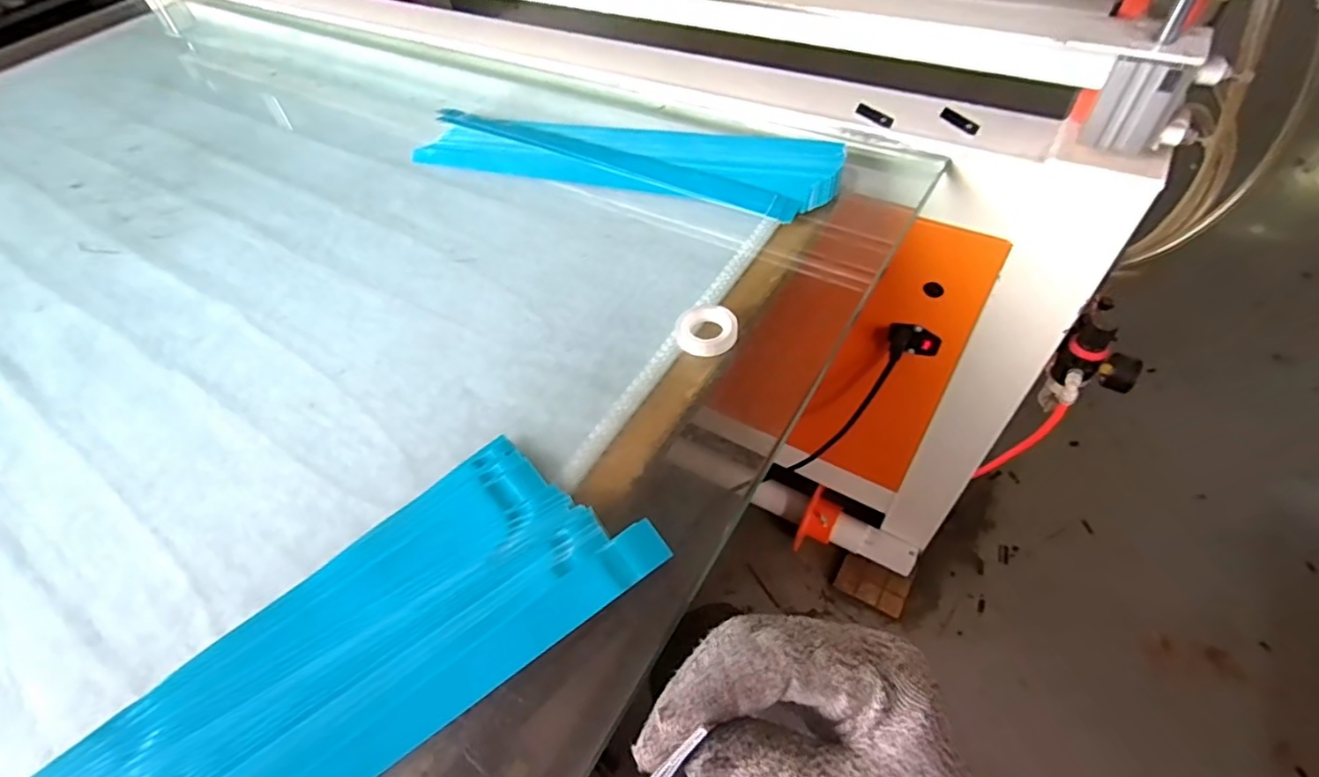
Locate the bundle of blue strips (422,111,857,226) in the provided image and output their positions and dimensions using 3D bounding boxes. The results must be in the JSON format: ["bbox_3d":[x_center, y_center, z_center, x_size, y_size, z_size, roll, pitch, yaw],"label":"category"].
[{"bbox_3d":[-0.037,-0.222,0.568,0.402,0.020,0.097,15,54,18],"label":"bundle of blue strips"}]

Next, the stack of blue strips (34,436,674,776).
[{"bbox_3d":[-0.190,0.153,0.288,0.379,0.014,0.120,-32,55,-19],"label":"stack of blue strips"}]

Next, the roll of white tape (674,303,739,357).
[{"bbox_3d":[0.034,-0.042,0.424,0.044,0.013,0.038,-4,51,3],"label":"roll of white tape"}]

